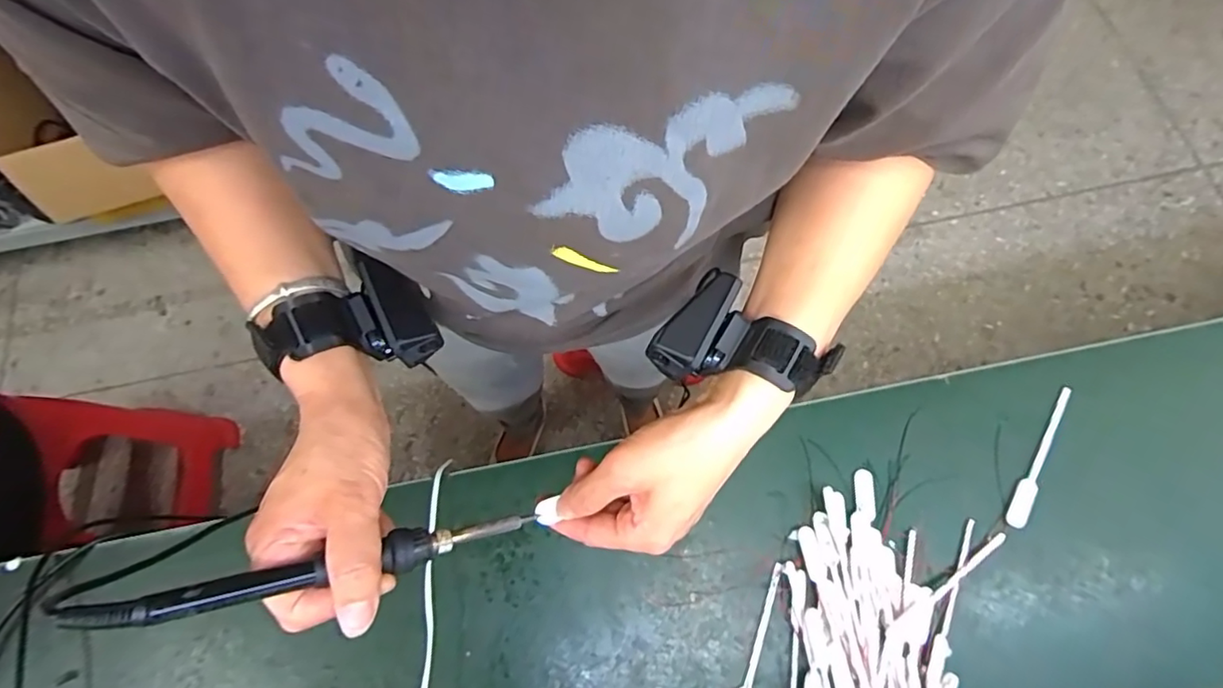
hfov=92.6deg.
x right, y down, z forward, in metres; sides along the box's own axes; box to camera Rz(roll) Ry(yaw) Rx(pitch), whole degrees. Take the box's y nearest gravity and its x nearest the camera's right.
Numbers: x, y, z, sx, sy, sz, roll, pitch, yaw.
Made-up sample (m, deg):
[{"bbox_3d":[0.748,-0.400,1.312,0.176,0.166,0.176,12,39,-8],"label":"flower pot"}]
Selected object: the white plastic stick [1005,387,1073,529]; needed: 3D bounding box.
[{"bbox_3d":[0.391,0.101,0.531,0.016,0.006,0.146,30,73,12],"label":"white plastic stick"}]

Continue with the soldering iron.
[{"bbox_3d":[-0.134,0.110,0.290,0.207,0.015,0.019,-3,66,-32],"label":"soldering iron"}]

